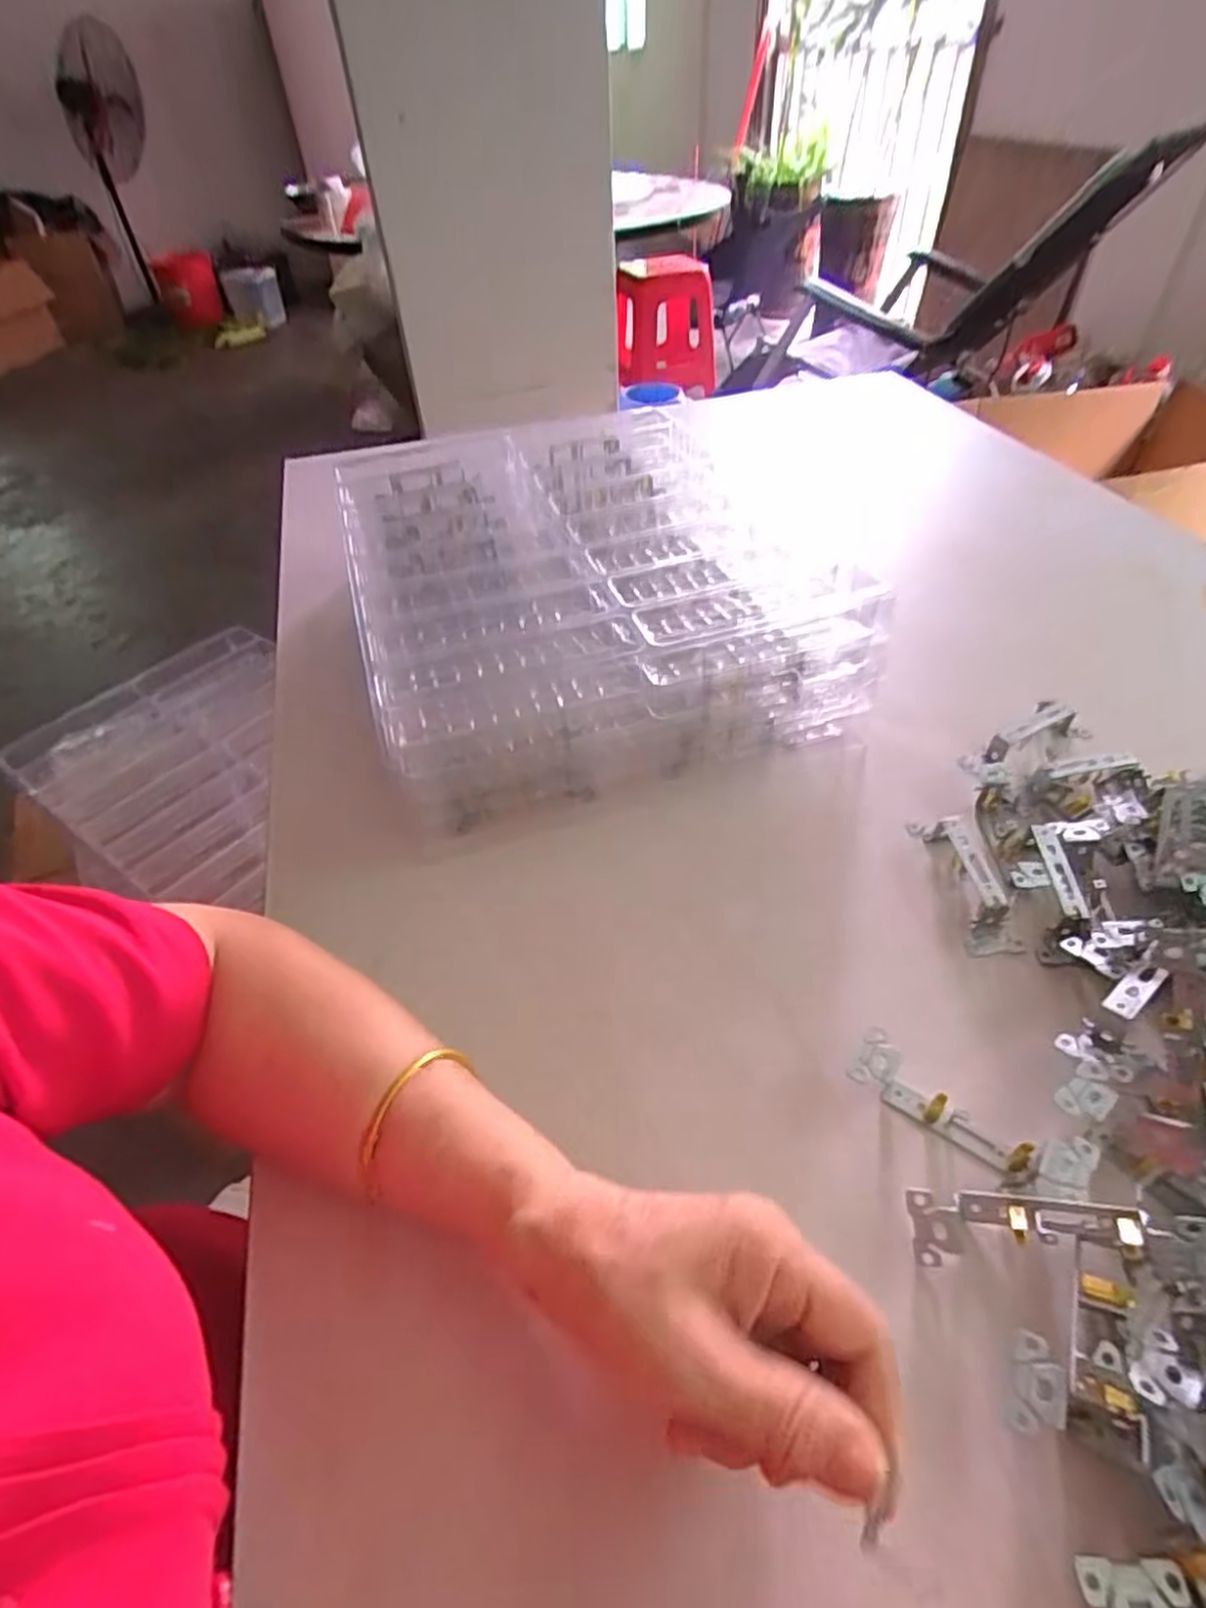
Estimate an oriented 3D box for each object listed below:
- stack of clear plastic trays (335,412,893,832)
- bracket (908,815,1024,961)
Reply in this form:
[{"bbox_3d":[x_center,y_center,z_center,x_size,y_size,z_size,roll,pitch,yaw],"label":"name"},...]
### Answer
[{"bbox_3d":[-0.024,-0.186,0.629,0.334,0.108,0.430,-13,46,-9],"label":"stack of clear plastic trays"},{"bbox_3d":[0.222,0.042,0.451,0.027,0.028,0.100,-5,46,-1],"label":"bracket"}]

